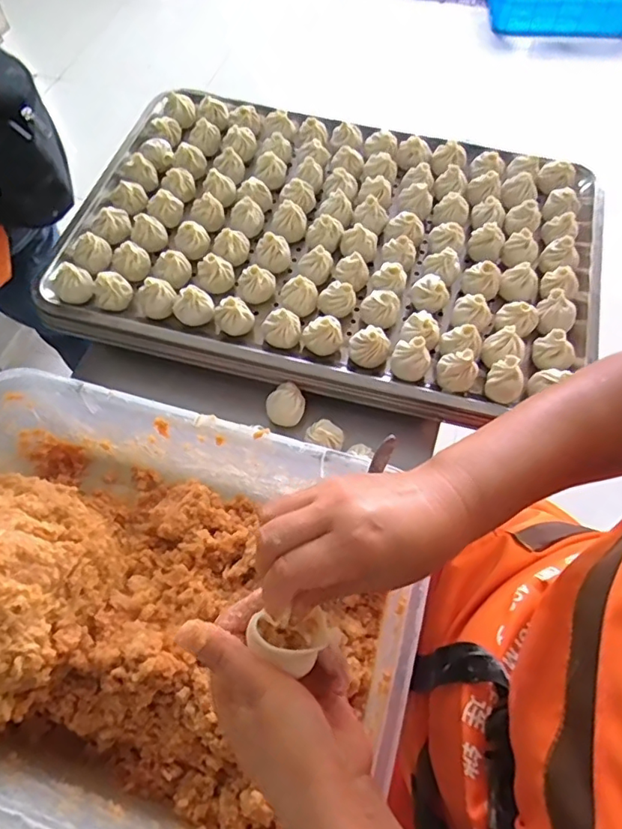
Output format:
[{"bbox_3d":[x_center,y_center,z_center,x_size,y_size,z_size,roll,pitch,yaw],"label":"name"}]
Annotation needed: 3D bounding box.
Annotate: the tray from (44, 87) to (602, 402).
[{"bbox_3d":[0.024,-0.210,0.612,0.588,0.045,0.385,14,63,7],"label":"tray"}]

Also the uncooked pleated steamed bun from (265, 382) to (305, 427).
[{"bbox_3d":[-0.027,-0.010,0.541,0.038,0.026,0.034,-19,64,-9],"label":"uncooked pleated steamed bun"}]

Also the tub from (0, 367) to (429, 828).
[{"bbox_3d":[-0.147,0.114,0.366,0.331,0.221,0.271,16,64,8],"label":"tub"}]

